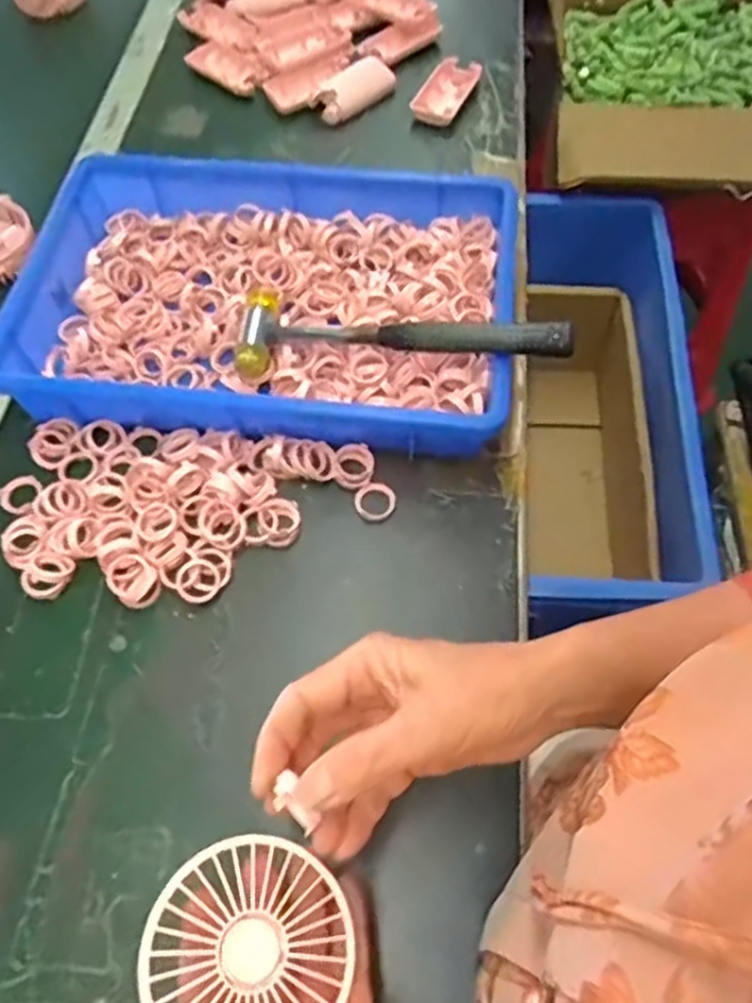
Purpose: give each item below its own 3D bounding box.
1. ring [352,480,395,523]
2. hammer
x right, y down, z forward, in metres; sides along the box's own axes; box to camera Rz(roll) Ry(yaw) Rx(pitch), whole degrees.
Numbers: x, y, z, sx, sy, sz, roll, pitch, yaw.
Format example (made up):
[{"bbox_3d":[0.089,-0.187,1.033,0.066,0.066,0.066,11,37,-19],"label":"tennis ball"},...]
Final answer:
[{"bbox_3d":[-0.001,0.000,0.499,0.029,0.007,0.028,-1,61,2],"label":"ring"},{"bbox_3d":[0.016,-0.122,0.503,0.235,0.054,0.060,6,62,6],"label":"hammer"}]

